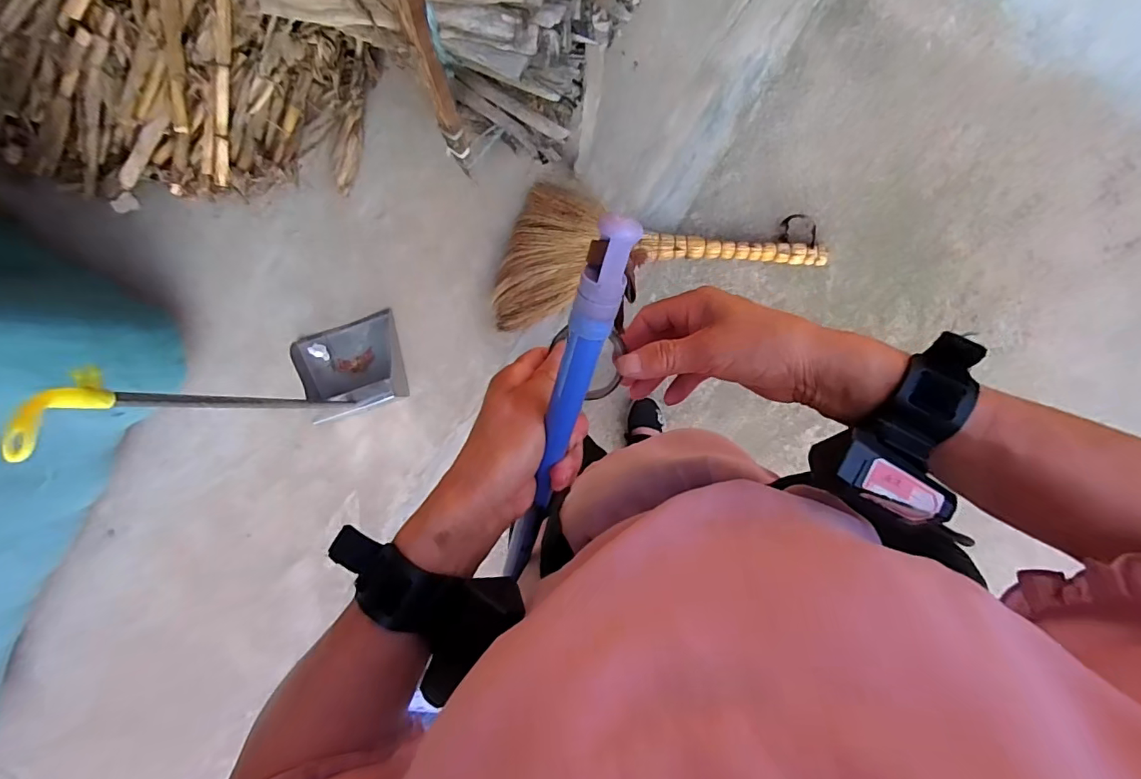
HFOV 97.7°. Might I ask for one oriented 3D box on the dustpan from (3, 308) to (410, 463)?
[{"bbox_3d":[-0.509,-0.030,0.858,0.241,0.727,0.205,-18,91,5],"label":"dustpan"}]

